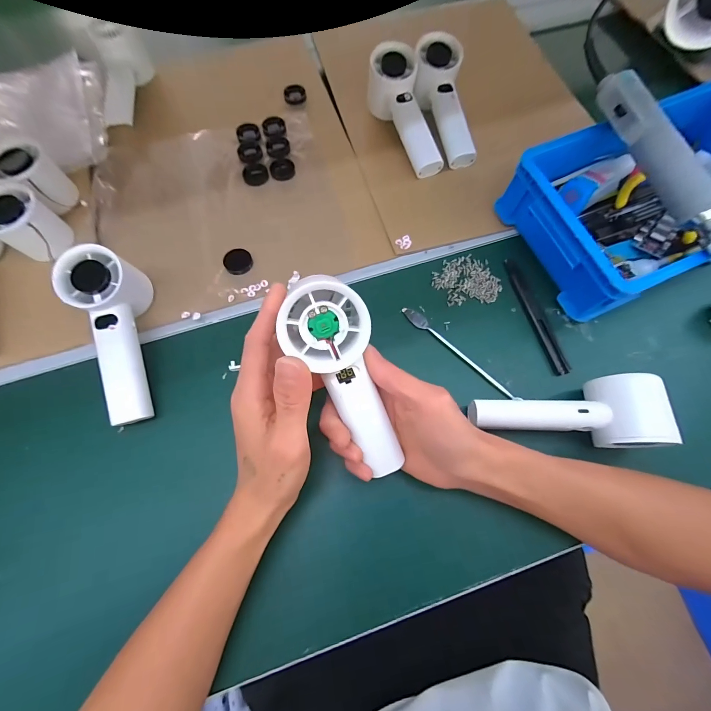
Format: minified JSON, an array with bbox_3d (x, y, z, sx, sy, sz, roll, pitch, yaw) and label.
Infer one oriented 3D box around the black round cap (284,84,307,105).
[{"bbox_3d":[-0.081,-0.353,0.446,0.029,0.010,0.029,-8,71,-5],"label":"black round cap"}]

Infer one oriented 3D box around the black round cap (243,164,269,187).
[{"bbox_3d":[-0.122,-0.222,0.402,0.030,0.004,0.034,-11,72,-6],"label":"black round cap"}]

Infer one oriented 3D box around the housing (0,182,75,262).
[{"bbox_3d":[-0.324,-0.129,0.328,0.062,0.051,0.053,34,73,9],"label":"housing"}]

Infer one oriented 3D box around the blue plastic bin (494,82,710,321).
[{"bbox_3d":[0.306,-0.163,0.349,0.261,0.083,0.174,-25,74,-10],"label":"blue plastic bin"}]

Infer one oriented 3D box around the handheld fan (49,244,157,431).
[{"bbox_3d":[-0.222,-0.018,0.309,0.058,0.048,0.161,-12,90,-7],"label":"handheld fan"}]

